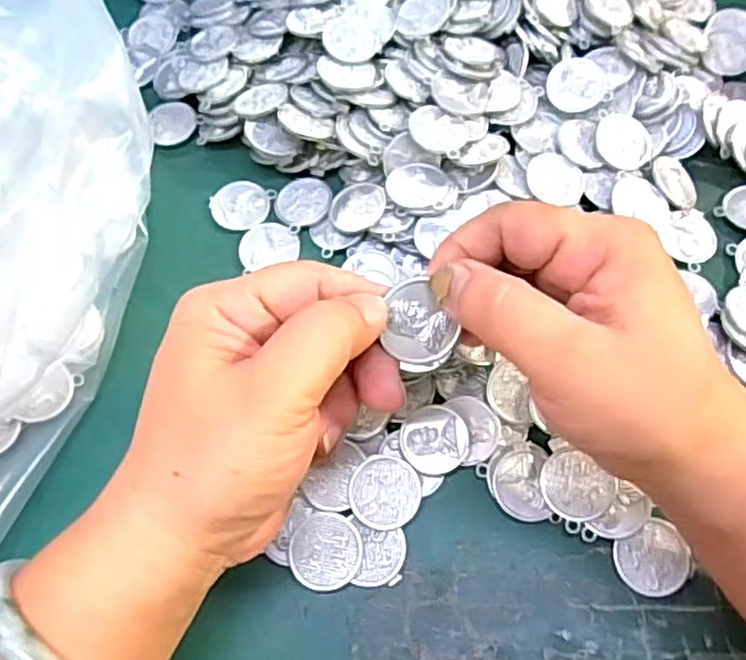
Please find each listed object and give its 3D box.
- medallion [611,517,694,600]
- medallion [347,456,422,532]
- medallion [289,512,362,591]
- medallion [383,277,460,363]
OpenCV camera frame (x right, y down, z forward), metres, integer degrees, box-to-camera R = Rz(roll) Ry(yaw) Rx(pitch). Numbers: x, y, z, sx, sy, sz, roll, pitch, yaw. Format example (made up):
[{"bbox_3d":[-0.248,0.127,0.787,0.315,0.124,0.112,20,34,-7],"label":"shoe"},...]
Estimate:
[{"bbox_3d":[0.113,0.092,0.265,0.028,0.005,0.026,-28,69,-12],"label":"medallion"},{"bbox_3d":[0.005,0.067,0.274,0.029,0.004,0.029,0,66,0],"label":"medallion"},{"bbox_3d":[-0.019,0.089,0.267,0.028,0.004,0.028,0,66,0],"label":"medallion"},{"bbox_3d":[0.015,-0.002,0.224,0.023,0.004,0.027,-38,102,-5],"label":"medallion"}]

